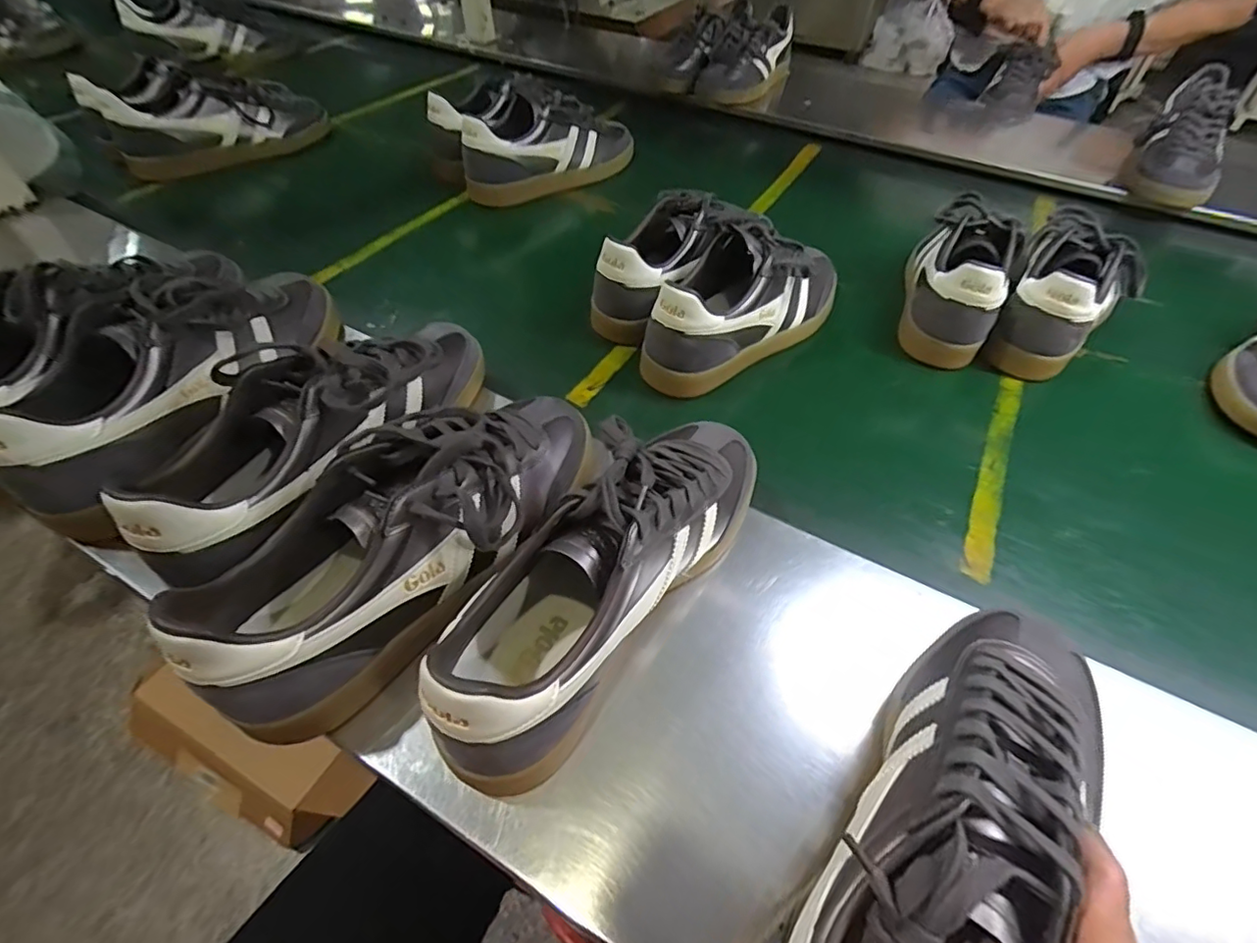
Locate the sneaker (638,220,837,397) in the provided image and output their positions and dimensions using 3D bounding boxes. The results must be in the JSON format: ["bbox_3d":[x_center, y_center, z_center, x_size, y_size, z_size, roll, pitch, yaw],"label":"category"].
[{"bbox_3d":[0.117,-0.169,0.552,0.249,0.112,0.086,-31,59,-25],"label":"sneaker"}]

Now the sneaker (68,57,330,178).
[{"bbox_3d":[-0.553,-0.482,0.760,0.268,0.099,0.113,-33,59,-25],"label":"sneaker"}]

